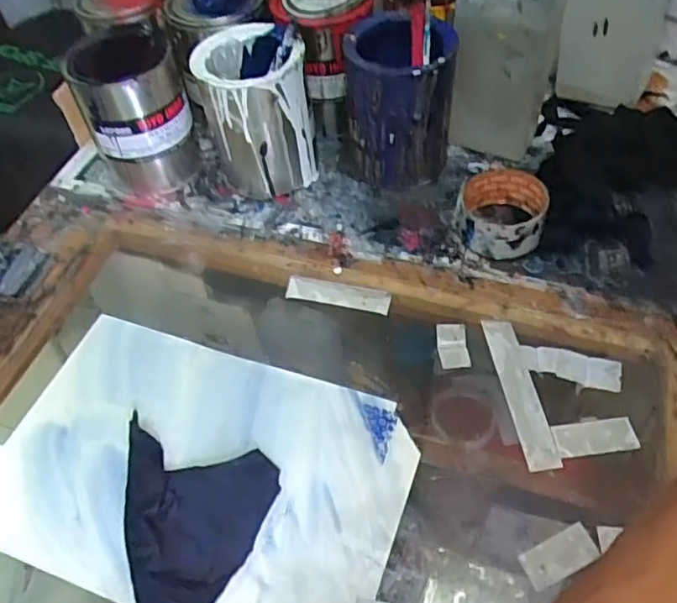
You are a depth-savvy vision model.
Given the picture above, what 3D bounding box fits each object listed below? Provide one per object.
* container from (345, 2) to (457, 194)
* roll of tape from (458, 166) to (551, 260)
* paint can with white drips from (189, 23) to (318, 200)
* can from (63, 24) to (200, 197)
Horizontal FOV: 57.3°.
[{"bbox_3d":[0.064,-0.205,0.652,0.106,0.145,0.111,1,52,5],"label":"container"},{"bbox_3d":[0.159,-0.084,0.607,0.080,0.050,0.080,-2,52,3],"label":"roll of tape"},{"bbox_3d":[-0.082,-0.192,0.646,0.101,0.155,0.094,-2,52,3],"label":"paint can with white drips"},{"bbox_3d":[-0.218,-0.210,0.672,0.102,0.155,0.122,-19,53,-10],"label":"can"}]

